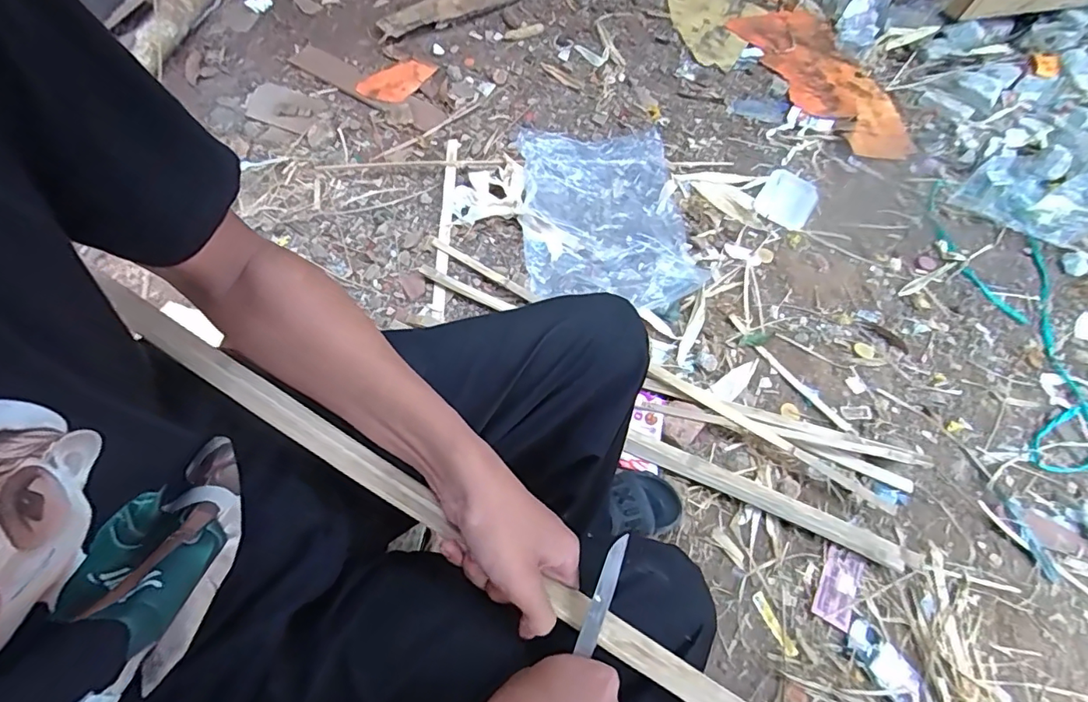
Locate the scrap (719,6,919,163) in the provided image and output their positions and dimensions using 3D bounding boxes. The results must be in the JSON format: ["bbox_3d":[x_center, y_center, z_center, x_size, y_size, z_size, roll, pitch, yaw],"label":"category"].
[{"bbox_3d":[0.793,-0.784,1.466,0.265,0.037,0.650,-22,63,-13],"label":"scrap"}]

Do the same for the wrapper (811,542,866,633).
[{"bbox_3d":[0.470,0.374,0.826,0.058,0.007,0.117,26,67,12],"label":"wrapper"}]

